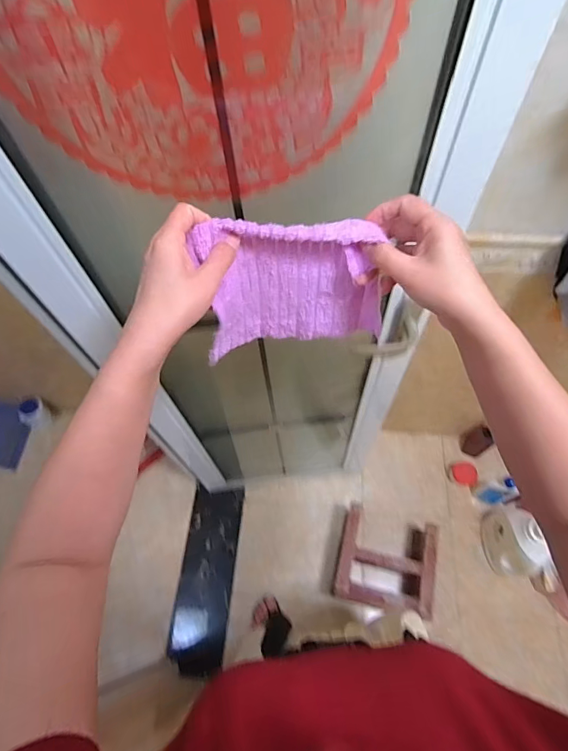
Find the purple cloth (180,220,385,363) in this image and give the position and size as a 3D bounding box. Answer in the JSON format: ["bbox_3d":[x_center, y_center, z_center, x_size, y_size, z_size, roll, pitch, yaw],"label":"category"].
[{"bbox_3d":[0.013,-0.085,0.414,0.180,0.154,0.058,-10,62,-2],"label":"purple cloth"}]

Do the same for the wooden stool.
[{"bbox_3d":[0.303,0.557,1.262,0.261,0.178,0.257,12,63,9],"label":"wooden stool"}]

